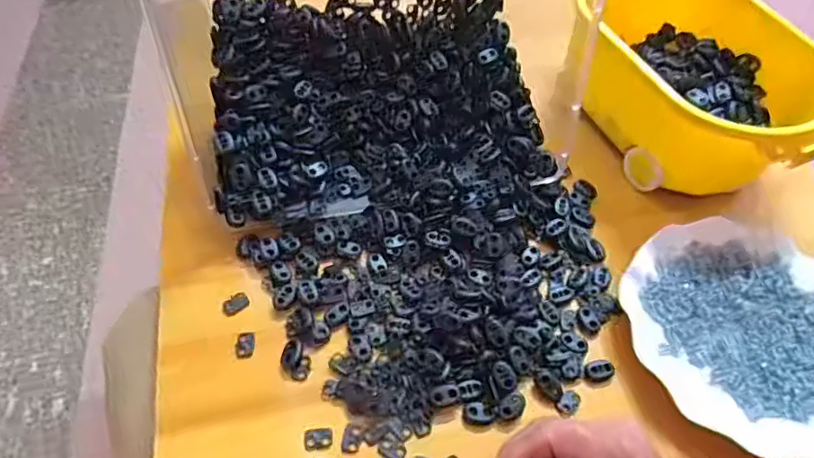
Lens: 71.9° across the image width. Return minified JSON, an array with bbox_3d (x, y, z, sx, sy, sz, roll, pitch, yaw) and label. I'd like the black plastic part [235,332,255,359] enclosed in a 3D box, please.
[{"bbox_3d":[-0.116,0.083,0.401,0.012,0.004,0.019,-1,56,-5],"label":"black plastic part"}]

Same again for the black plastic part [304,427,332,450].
[{"bbox_3d":[-0.059,0.138,0.370,0.018,0.004,0.013,-4,56,-8],"label":"black plastic part"}]

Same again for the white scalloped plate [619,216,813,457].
[{"bbox_3d":[0.261,0.074,0.424,0.167,0.026,0.178,2,56,-3],"label":"white scalloped plate"}]

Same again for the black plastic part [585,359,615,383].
[{"bbox_3d":[0.140,0.103,0.406,0.018,0.009,0.014,-17,59,-15],"label":"black plastic part"}]

